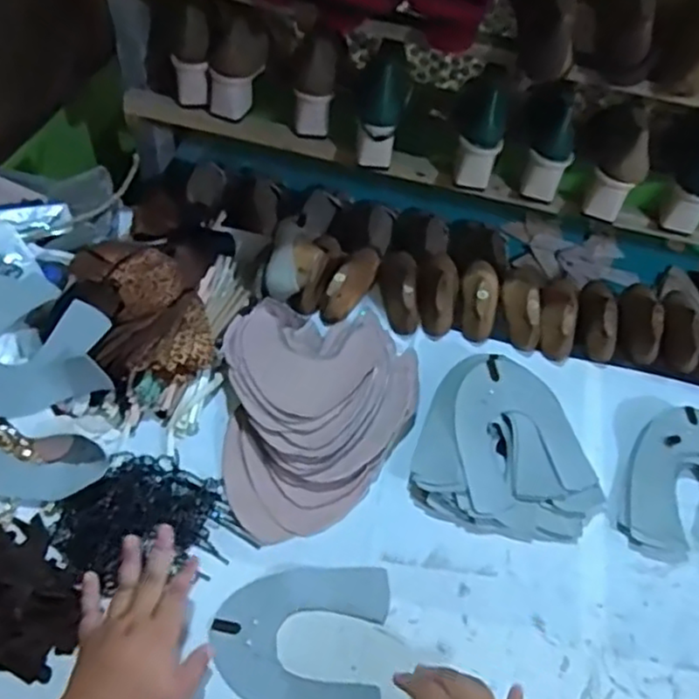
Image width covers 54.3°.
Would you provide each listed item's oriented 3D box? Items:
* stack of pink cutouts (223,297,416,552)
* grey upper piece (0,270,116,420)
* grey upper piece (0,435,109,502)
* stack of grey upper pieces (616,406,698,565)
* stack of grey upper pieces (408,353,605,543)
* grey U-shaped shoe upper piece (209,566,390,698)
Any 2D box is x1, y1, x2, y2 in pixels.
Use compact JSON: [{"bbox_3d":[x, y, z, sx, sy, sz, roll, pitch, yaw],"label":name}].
[{"bbox_3d":[-0.029,0.061,0.790,0.223,0.051,0.293,-2,53,-7],"label":"stack of pink cutouts"},{"bbox_3d":[-0.361,-0.014,0.784,0.167,0.075,0.181,-4,53,-8],"label":"grey upper piece"},{"bbox_3d":[-0.340,0.122,0.715,0.160,0.022,0.068,-1,52,-6],"label":"grey upper piece"},{"bbox_3d":[0.405,0.159,0.776,0.174,0.034,0.187,20,55,11],"label":"stack of grey upper pieces"},{"bbox_3d":[0.188,0.115,0.772,0.211,0.062,0.196,20,55,10],"label":"stack of grey upper pieces"},{"bbox_3d":[-0.047,0.280,0.652,0.161,0.005,0.155,8,52,0],"label":"grey U-shaped shoe upper piece"}]

